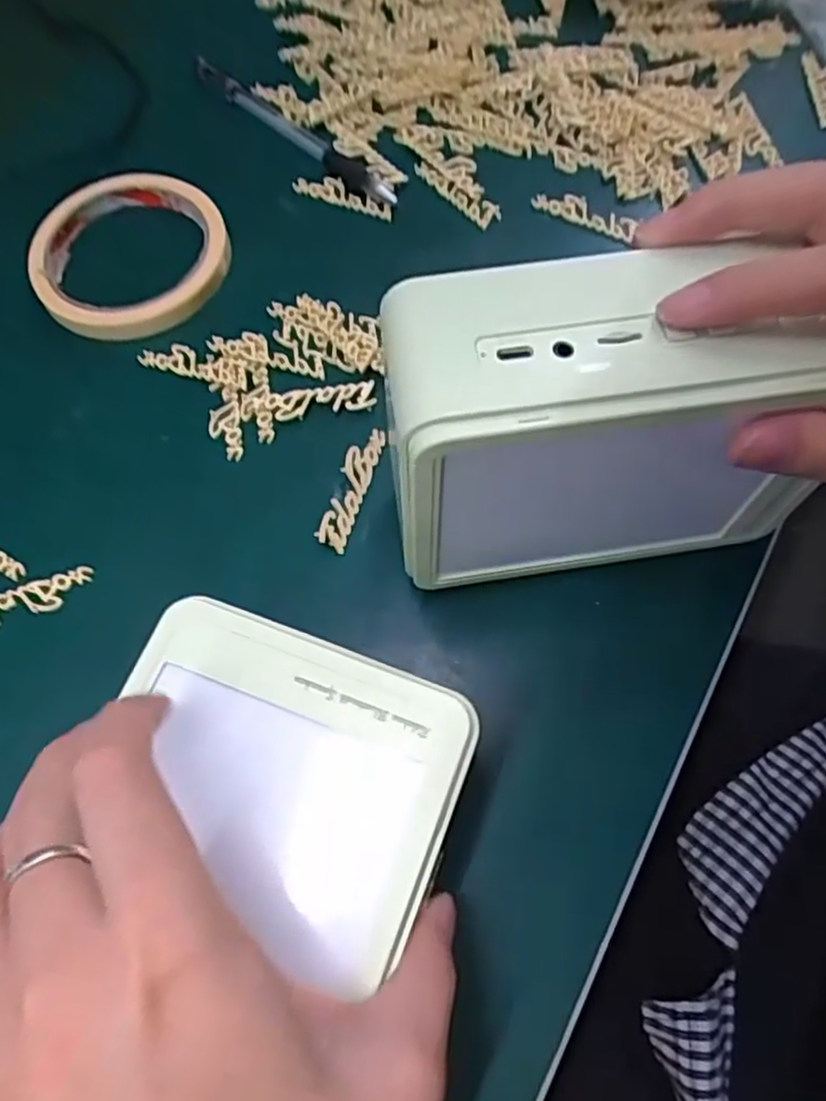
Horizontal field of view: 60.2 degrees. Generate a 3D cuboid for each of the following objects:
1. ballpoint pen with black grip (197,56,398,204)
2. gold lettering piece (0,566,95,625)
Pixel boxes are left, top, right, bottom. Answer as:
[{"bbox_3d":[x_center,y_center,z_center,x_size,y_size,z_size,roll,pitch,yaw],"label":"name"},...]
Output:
[{"bbox_3d":[-0.064,-0.220,0.373,0.016,0.007,0.149,-43,71,-14],"label":"ballpoint pen with black grip"},{"bbox_3d":[-0.154,0.019,0.279,0.054,0.004,0.015,-18,67,-4],"label":"gold lettering piece"}]

